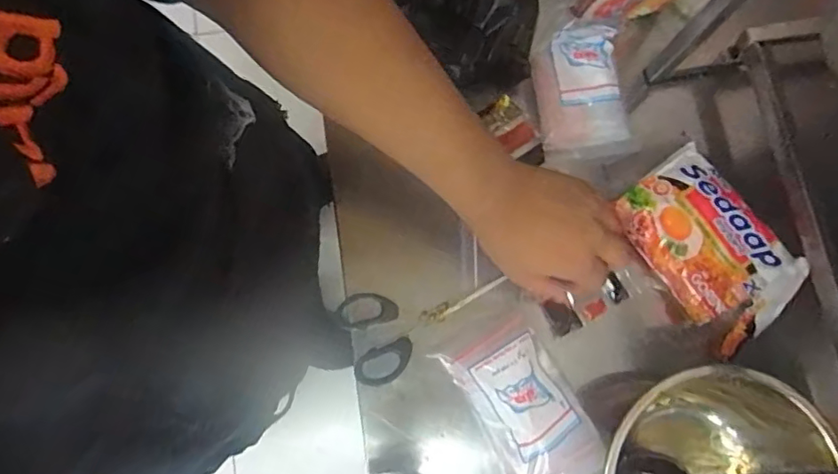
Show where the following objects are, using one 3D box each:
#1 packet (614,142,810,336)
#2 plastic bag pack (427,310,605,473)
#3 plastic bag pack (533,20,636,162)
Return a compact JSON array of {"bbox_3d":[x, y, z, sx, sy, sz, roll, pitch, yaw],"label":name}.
[{"bbox_3d":[0.245,0.008,0.472,0.099,0.027,0.154,-39,81,-9],"label":"packet"},{"bbox_3d":[0.086,0.138,0.445,0.079,0.039,0.137,-29,80,-7],"label":"plastic bag pack"},{"bbox_3d":[0.145,-0.127,0.502,0.081,0.025,0.117,-8,95,0],"label":"plastic bag pack"}]

